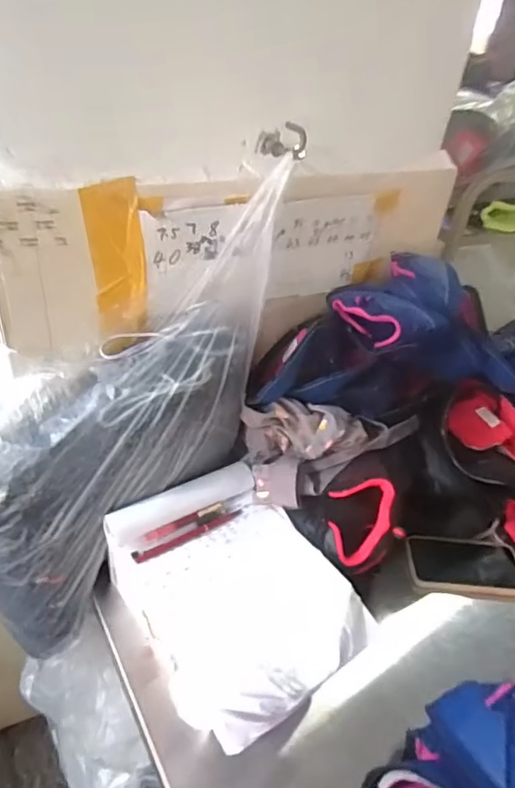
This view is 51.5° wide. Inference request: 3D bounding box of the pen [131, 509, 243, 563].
[{"bbox_3d":[-0.078,0.168,0.641,0.146,0.011,0.015,-18,44,-30],"label":"pen"}]

